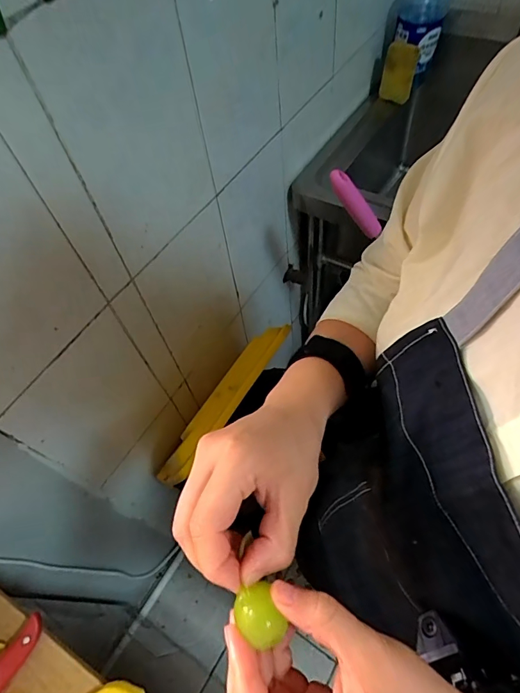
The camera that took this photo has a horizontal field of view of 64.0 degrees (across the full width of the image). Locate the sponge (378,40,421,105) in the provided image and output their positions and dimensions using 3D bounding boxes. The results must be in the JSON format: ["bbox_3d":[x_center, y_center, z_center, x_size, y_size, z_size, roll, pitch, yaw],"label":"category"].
[{"bbox_3d":[0.322,-0.626,0.954,0.084,0.114,0.029,3,23,-12],"label":"sponge"}]

